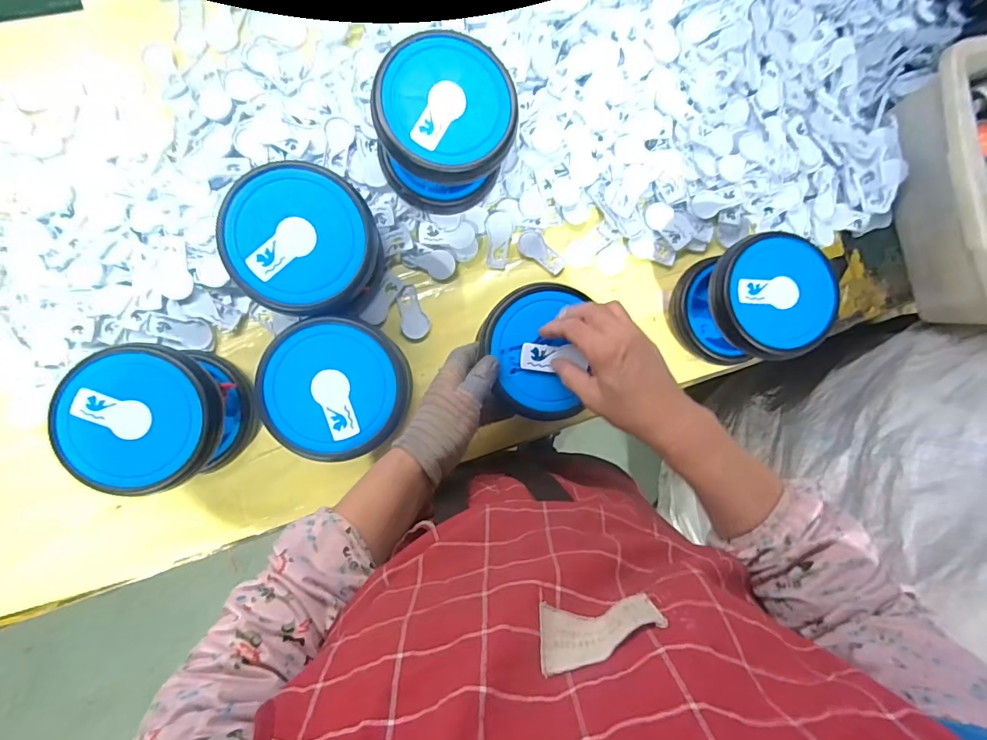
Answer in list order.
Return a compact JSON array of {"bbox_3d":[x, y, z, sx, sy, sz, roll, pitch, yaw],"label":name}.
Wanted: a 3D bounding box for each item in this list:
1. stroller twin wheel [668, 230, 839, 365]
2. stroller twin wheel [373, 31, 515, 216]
[{"bbox_3d":[0.287,-0.075,0.542,0.119,0.123,0.127,0,90,-7],"label":"stroller twin wheel"},{"bbox_3d":[-0.049,-0.244,0.487,0.126,0.121,0.130,0,90,-7],"label":"stroller twin wheel"}]

